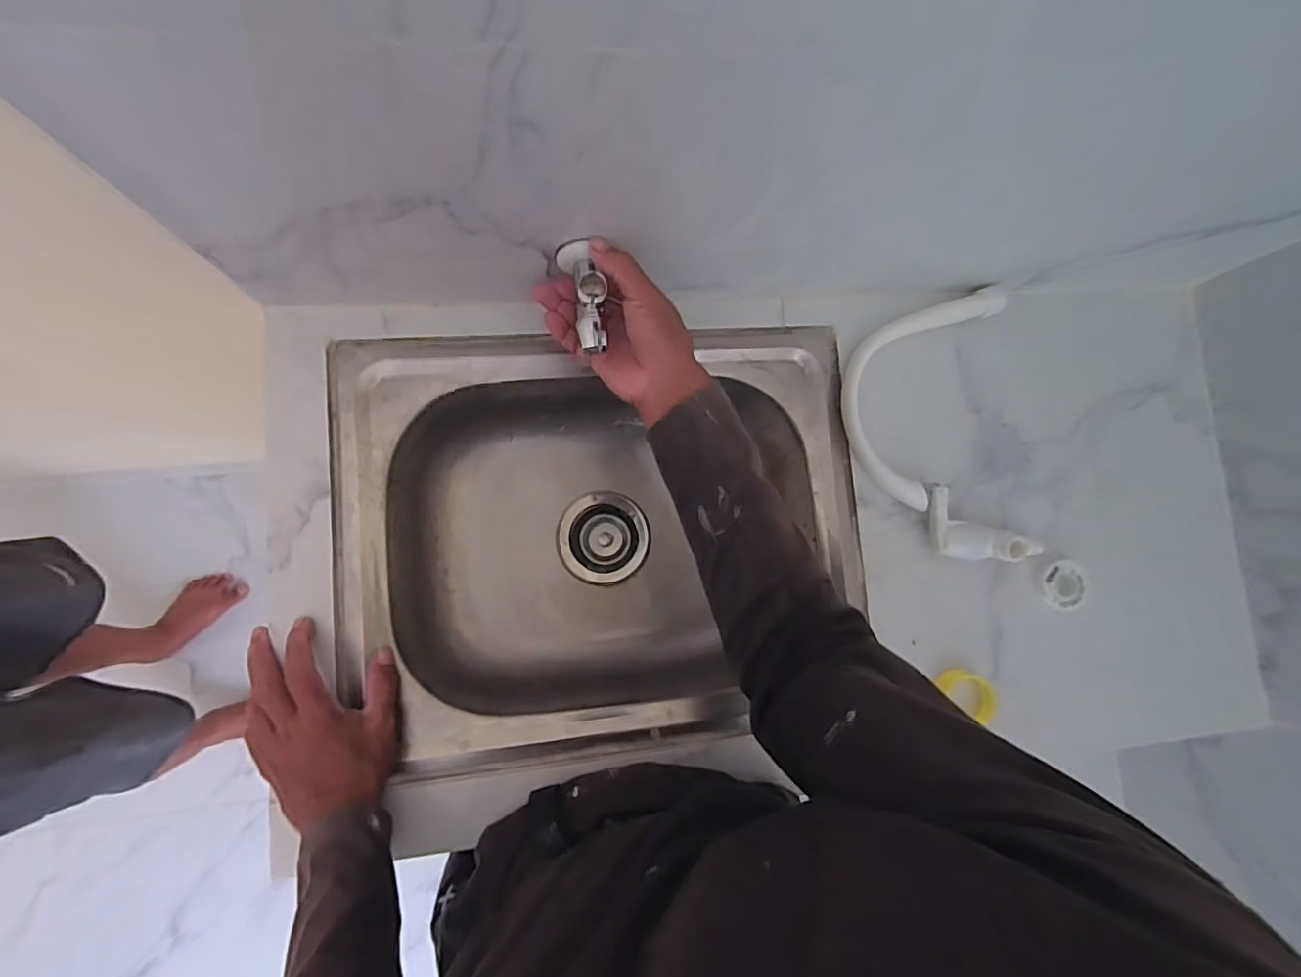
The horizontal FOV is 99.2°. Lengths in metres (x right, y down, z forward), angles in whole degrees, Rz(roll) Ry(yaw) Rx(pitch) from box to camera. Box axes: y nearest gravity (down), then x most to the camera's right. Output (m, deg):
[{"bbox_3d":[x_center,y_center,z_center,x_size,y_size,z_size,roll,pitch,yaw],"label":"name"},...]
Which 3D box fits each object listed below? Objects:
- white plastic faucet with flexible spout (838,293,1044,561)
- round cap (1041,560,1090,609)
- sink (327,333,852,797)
[{"bbox_3d":[0.304,-0.072,0.578,0.195,0.043,0.293,0,86,-6],"label":"white plastic faucet with flexible spout"},{"bbox_3d":[0.444,0.104,0.592,0.045,0.014,0.051,11,84,-6],"label":"round cap"},{"bbox_3d":[-0.044,0.050,0.611,0.503,0.159,0.402,-4,87,-6],"label":"sink"}]

